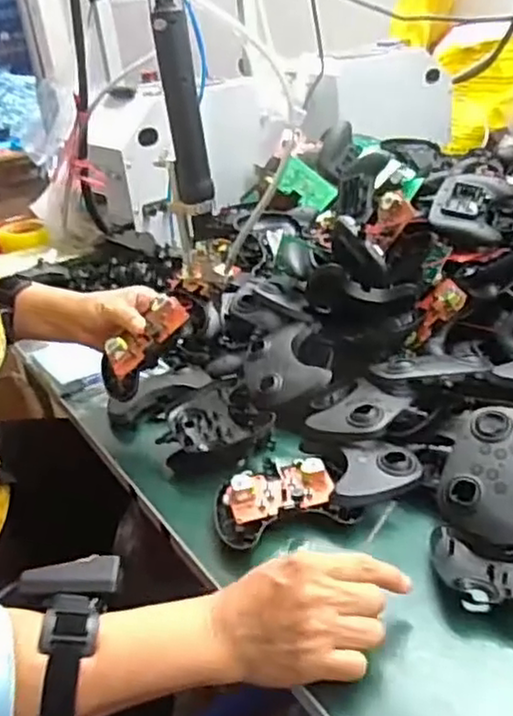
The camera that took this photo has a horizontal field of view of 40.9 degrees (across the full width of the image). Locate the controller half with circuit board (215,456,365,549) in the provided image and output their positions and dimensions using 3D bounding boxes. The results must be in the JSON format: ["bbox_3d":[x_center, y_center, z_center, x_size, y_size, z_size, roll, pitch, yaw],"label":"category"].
[{"bbox_3d":[0.021,0.126,0.594,0.111,0.032,0.080,-14,28,-12],"label":"controller half with circuit board"}]

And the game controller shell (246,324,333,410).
[{"bbox_3d":[0.028,0.013,0.752,0.084,0.044,0.120,-12,28,-8],"label":"game controller shell"}]

